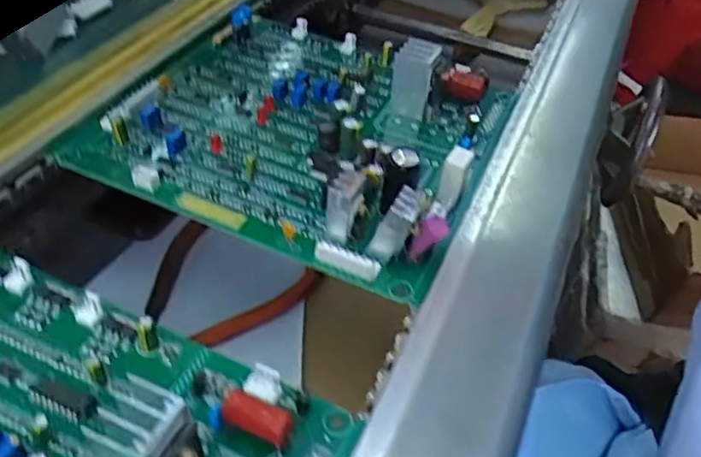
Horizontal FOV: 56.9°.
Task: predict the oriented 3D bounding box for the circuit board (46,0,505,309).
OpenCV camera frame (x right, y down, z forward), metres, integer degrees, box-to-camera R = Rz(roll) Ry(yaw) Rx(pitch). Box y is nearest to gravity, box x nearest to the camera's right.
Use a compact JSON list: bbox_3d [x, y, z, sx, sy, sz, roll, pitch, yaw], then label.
[{"bbox_3d":[-0.021,-0.065,0.335,0.190,0.032,0.181,21,45,14],"label":"circuit board"}]

